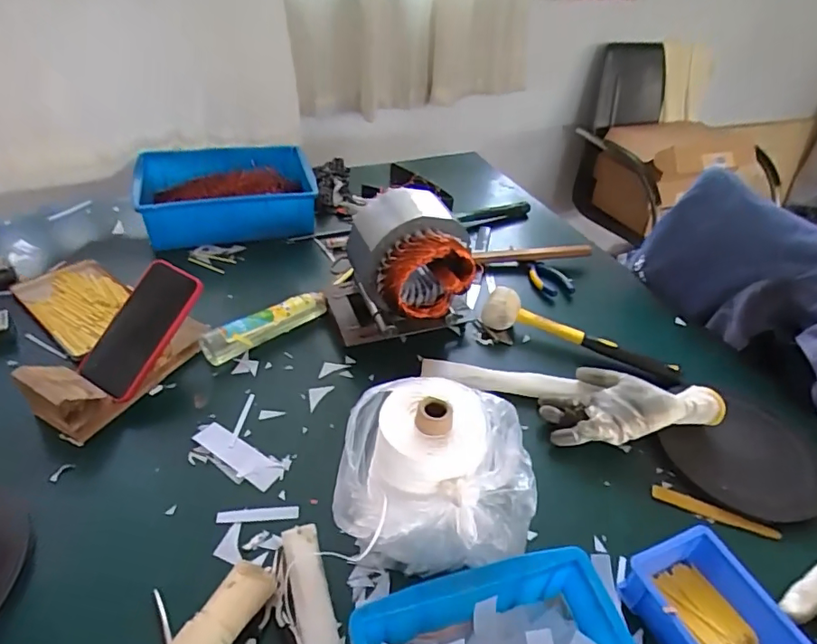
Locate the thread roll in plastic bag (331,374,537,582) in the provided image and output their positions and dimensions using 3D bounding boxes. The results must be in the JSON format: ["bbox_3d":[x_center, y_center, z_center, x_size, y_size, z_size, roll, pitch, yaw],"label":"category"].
[{"bbox_3d":[0.024,0.144,0.464,0.171,0.170,0.141,3,41,-4],"label":"thread roll in plastic bag"}]

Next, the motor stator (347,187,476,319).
[{"bbox_3d":[-0.001,-0.093,0.674,0.129,0.133,0.144,-9,43,-17],"label":"motor stator"}]

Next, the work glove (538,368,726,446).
[{"bbox_3d":[0.271,0.099,0.640,0.206,0.057,0.109,-4,43,-13],"label":"work glove"}]

